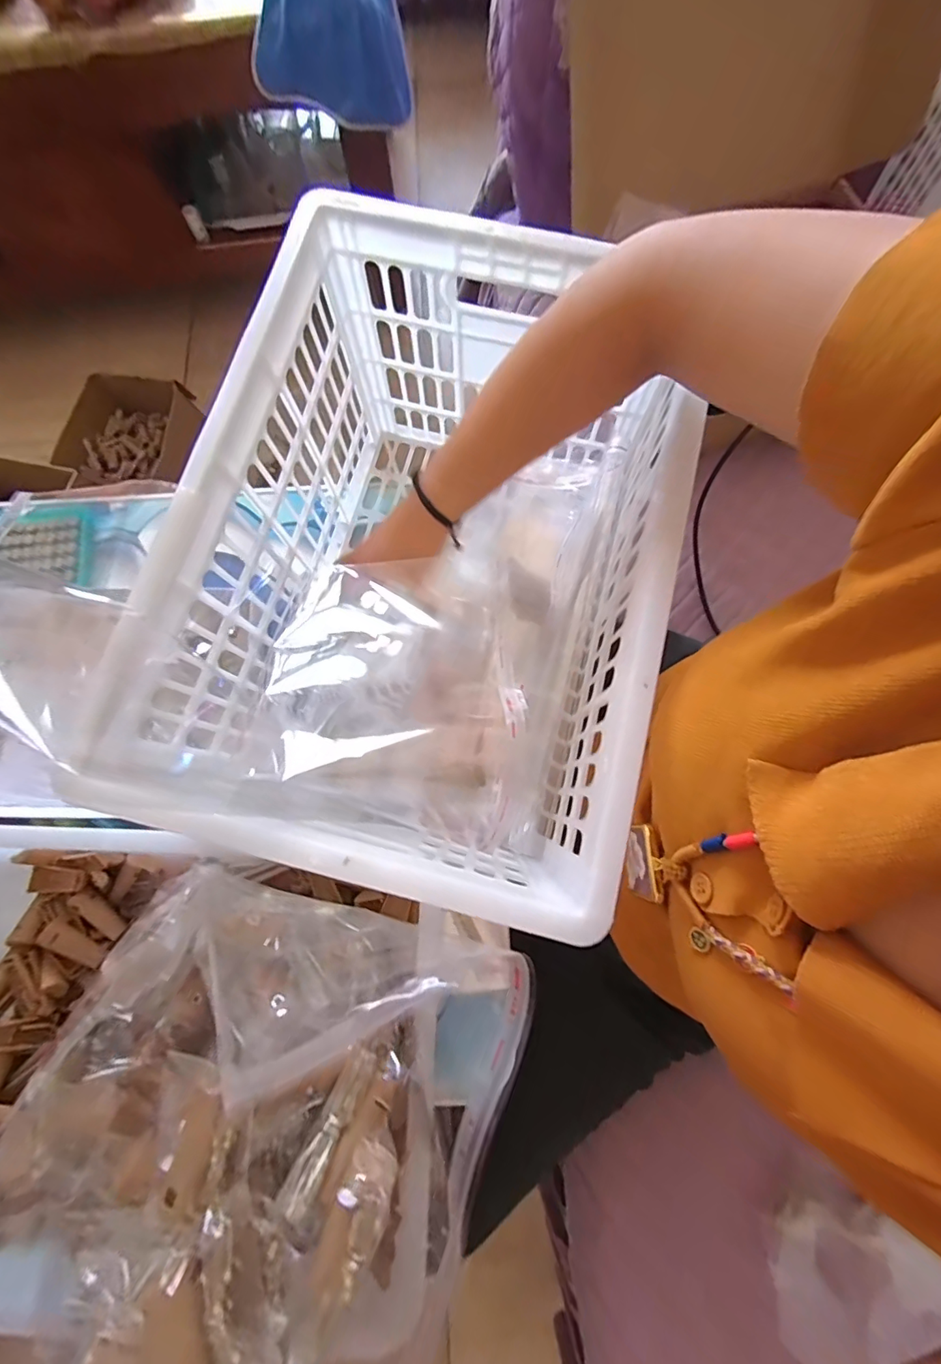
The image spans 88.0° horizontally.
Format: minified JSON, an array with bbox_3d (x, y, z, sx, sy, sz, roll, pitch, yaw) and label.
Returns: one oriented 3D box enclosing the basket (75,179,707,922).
[{"bbox_3d":[-0.021,-0.082,0.389,0.288,0.222,0.417,13,77,5],"label":"basket"}]

